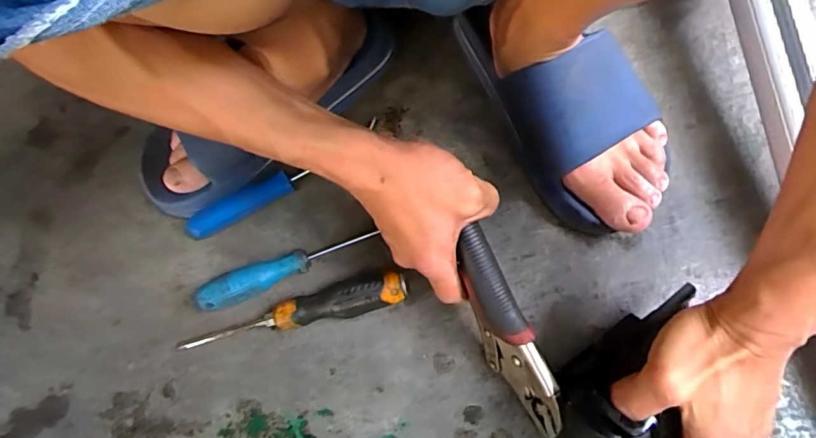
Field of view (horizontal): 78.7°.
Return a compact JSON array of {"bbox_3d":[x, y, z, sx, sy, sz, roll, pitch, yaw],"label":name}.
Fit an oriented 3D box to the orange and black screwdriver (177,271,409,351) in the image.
[{"bbox_3d":[-0.098,0.075,0.418,0.193,0.035,0.034,-14,69,1],"label":"orange and black screwdriver"}]

